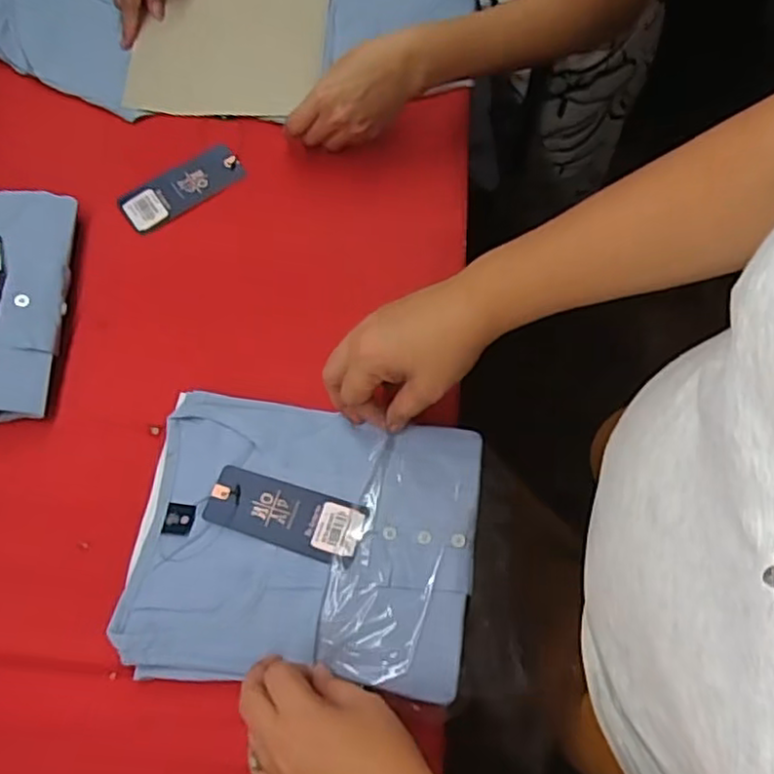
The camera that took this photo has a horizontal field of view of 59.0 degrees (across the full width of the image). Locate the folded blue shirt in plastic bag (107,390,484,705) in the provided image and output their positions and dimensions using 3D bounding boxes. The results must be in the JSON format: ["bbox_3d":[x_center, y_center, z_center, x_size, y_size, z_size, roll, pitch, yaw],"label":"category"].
[{"bbox_3d":[-0.063,0.115,0.524,0.254,0.027,0.209,8,70,2],"label":"folded blue shirt in plastic bag"}]

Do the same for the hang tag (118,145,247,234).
[{"bbox_3d":[-0.200,-0.195,0.665,0.120,0.004,0.049,-34,74,-12],"label":"hang tag"}]

